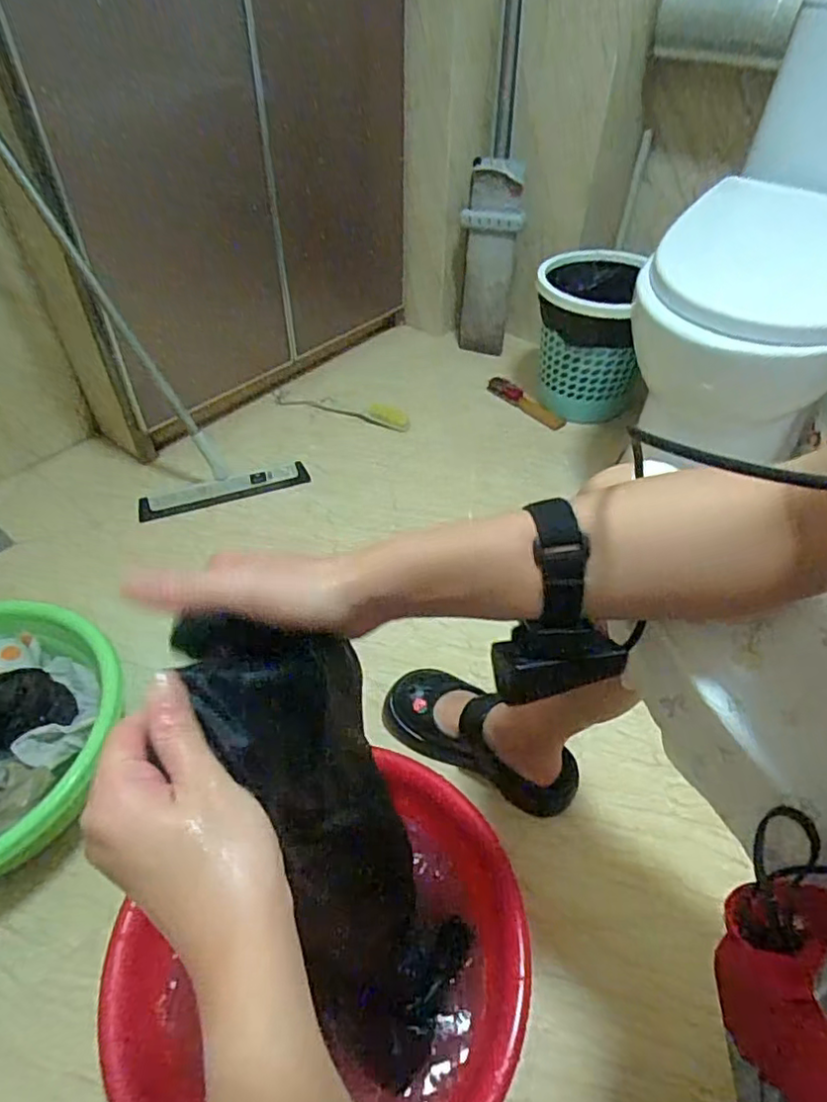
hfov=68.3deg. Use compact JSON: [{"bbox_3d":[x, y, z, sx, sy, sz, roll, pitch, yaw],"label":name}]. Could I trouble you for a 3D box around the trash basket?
[{"bbox_3d":[0.351,-0.427,1.260,0.219,0.286,0.229,6,45,5],"label":"trash basket"}]

